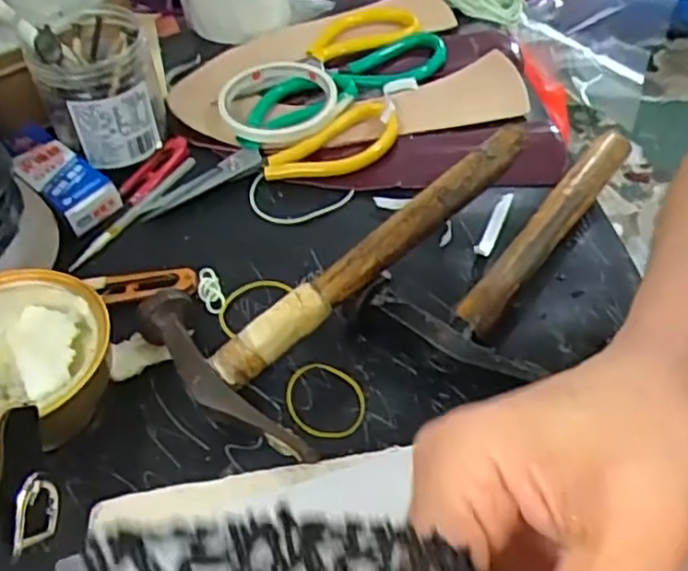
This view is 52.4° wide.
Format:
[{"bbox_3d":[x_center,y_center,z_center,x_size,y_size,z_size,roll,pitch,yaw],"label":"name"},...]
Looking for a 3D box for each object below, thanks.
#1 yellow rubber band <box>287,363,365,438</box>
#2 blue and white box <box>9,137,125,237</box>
[{"bbox_3d":[-0.010,0.061,0.377,0.042,0.004,0.048,-4,49,1],"label":"yellow rubber band"},{"bbox_3d":[-0.191,-0.070,0.479,0.079,0.027,0.037,35,60,29],"label":"blue and white box"}]

